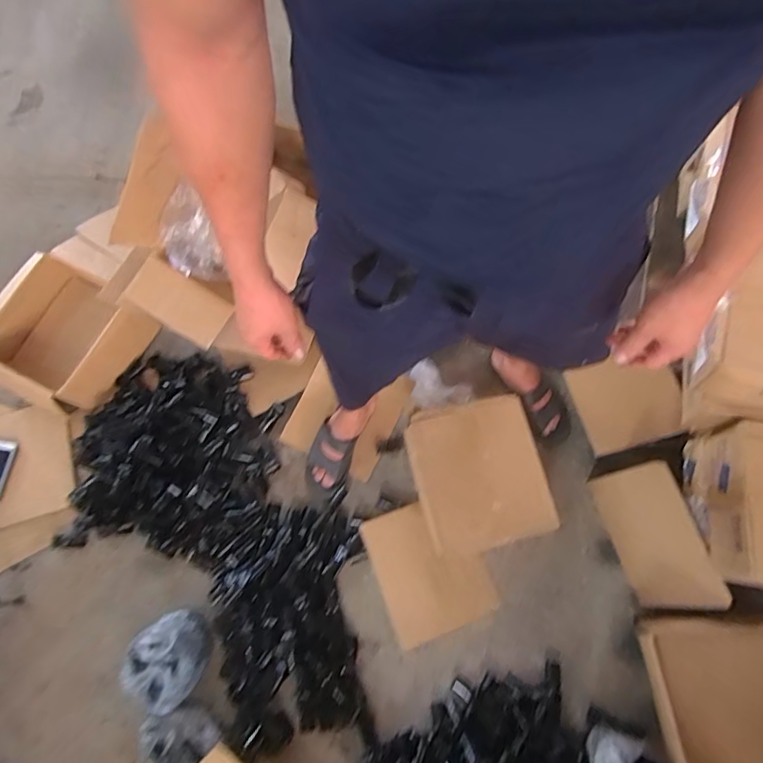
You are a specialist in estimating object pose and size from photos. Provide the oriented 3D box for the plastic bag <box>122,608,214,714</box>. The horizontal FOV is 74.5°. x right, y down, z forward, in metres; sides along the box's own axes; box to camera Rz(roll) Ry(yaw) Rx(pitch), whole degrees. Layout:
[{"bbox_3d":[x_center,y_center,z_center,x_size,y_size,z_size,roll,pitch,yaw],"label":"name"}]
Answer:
[{"bbox_3d":[-0.508,0.648,1.173,0.183,0.131,0.204,35,77,11],"label":"plastic bag"}]

